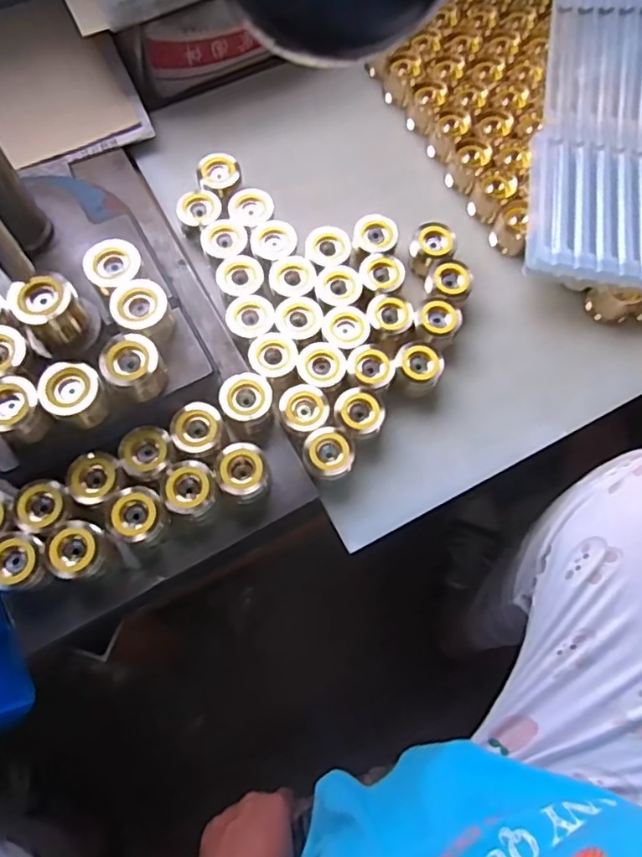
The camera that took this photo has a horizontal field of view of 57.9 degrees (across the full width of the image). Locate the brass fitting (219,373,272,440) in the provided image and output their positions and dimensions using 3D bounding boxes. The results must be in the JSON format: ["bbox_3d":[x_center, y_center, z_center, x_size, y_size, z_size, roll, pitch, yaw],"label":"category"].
[{"bbox_3d":[-0.059,-0.020,0.469,0.040,0.032,0.047,-22,73,-8],"label":"brass fitting"}]

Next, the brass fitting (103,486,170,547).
[{"bbox_3d":[-0.138,0.067,0.440,0.042,0.044,0.039,0,71,-1],"label":"brass fitting"}]

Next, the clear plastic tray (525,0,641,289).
[{"bbox_3d":[0.317,-0.276,0.543,0.218,0.024,0.314,8,76,3],"label":"clear plastic tray"}]

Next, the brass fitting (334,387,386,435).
[{"bbox_3d":[0.032,-0.010,0.494,0.038,0.039,0.039,0,71,-1],"label":"brass fitting"}]

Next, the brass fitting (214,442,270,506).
[{"bbox_3d":[-0.061,0.034,0.455,0.039,0.040,0.046,-3,72,-2],"label":"brass fitting"}]

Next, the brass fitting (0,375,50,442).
[{"bbox_3d":[-0.217,-0.014,0.415,0.033,0.039,0.036,0,71,-1],"label":"brass fitting"}]

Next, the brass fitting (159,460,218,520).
[{"bbox_3d":[-0.101,0.050,0.456,0.037,0.048,0.041,-30,74,-10],"label":"brass fitting"}]

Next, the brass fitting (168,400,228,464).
[{"bbox_3d":[-0.096,0.004,0.462,0.038,0.031,0.042,23,73,7],"label":"brass fitting"}]

